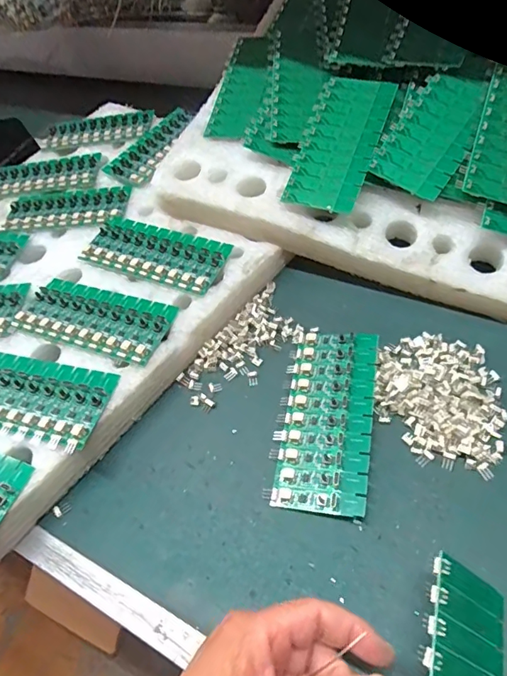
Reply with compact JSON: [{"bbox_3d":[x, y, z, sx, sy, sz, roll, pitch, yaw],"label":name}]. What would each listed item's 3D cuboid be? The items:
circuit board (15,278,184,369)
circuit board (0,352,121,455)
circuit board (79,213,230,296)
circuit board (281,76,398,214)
[{"bbox_3d":[-0.136,-0.019,0.398,0.137,0.008,0.060,16,56,17],"label":"circuit board"},{"bbox_3d":[-0.176,0.042,0.356,0.135,0.008,0.066,11,55,14],"label":"circuit board"},{"bbox_3d":[-0.093,-0.080,0.435,0.139,0.009,0.063,20,57,20],"label":"circuit board"},{"bbox_3d":[0.077,-0.173,0.411,0.064,0.005,0.137,16,75,17],"label":"circuit board"}]

